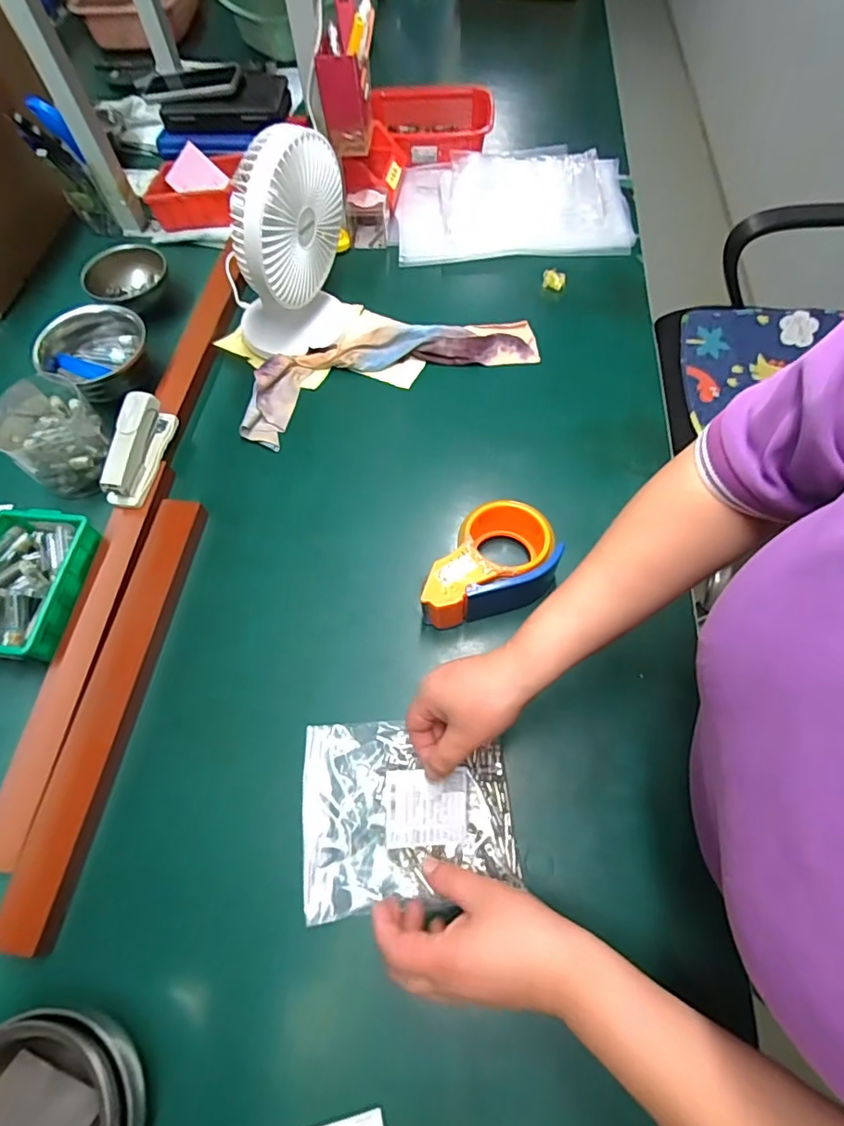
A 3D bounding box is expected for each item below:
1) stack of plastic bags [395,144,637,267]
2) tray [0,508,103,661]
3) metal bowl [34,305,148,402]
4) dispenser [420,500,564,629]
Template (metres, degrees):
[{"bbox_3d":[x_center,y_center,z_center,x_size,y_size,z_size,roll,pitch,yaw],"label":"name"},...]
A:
[{"bbox_3d":[0.134,-0.537,0.783,0.335,0.044,0.213,0,63,2],"label":"stack of plastic bags"},{"bbox_3d":[-0.383,0.023,0.516,0.098,0.052,0.146,6,64,5],"label":"tray"},{"bbox_3d":[-0.387,-0.248,0.641,0.114,0.080,0.114,-1,63,1],"label":"metal bowl"},{"bbox_3d":[0.070,0.012,0.507,0.094,0.071,0.143,30,68,16],"label":"dispenser"}]

